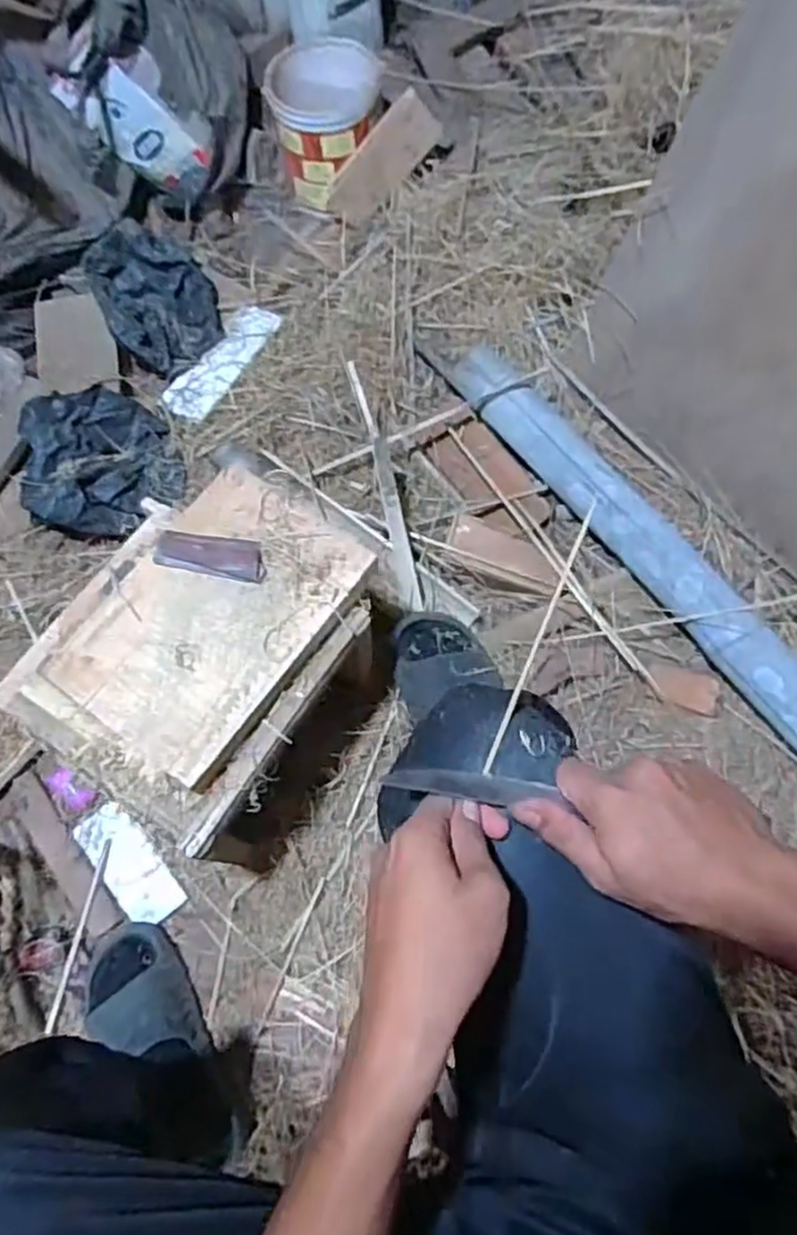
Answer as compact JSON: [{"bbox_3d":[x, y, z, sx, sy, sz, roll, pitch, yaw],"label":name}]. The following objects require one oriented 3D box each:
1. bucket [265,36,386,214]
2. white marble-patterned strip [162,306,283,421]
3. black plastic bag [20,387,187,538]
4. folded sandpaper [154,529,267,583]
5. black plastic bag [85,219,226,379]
[{"bbox_3d":[-0.118,-0.806,1.194,0.174,0.173,0.179,-1,71,2],"label":"bucket"},{"bbox_3d":[-0.277,-0.402,1.127,0.078,0.014,0.220,32,75,12],"label":"white marble-patterned strip"},{"bbox_3d":[-0.439,-0.225,1.042,0.222,0.076,0.212,-28,72,-8],"label":"black plastic bag"},{"bbox_3d":[-0.187,-0.064,0.720,0.109,0.011,0.042,9,71,5],"label":"folded sandpaper"},{"bbox_3d":[-0.378,-0.505,1.119,0.170,0.084,0.211,-25,72,-7],"label":"black plastic bag"}]

